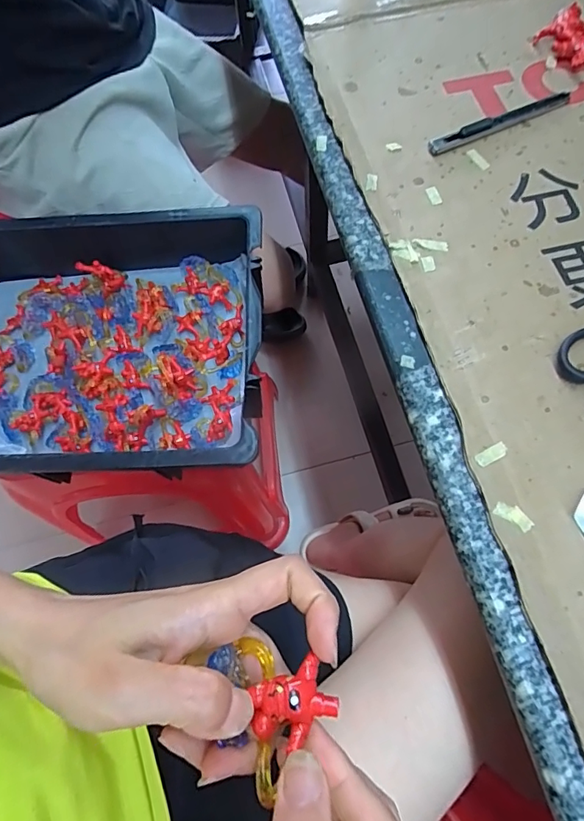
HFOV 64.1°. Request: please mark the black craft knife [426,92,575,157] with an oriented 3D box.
[{"bbox_3d":[0.159,-0.220,0.353,0.124,0.008,0.011,-26,69,-8],"label":"black craft knife"}]

